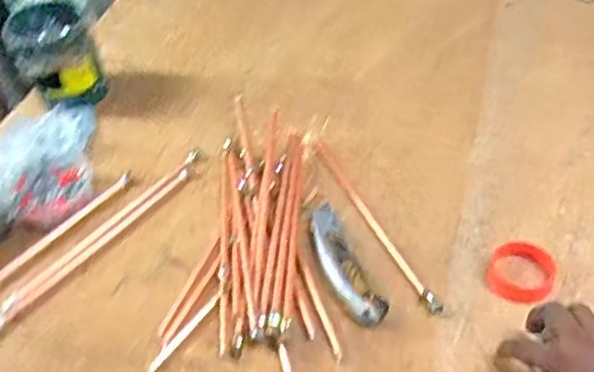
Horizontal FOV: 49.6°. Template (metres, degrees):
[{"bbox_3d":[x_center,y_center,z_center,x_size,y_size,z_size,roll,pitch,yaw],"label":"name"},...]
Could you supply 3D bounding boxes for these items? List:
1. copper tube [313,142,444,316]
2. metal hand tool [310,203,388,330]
[{"bbox_3d":[0.087,0.039,0.757,0.016,0.011,0.286,-20,47,-14],"label":"copper tube"},{"bbox_3d":[0.047,0.080,0.710,0.044,0.024,0.170,-17,46,-12],"label":"metal hand tool"}]

